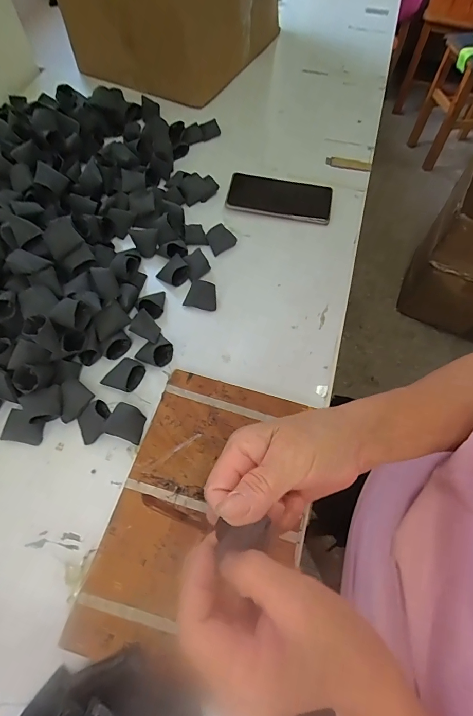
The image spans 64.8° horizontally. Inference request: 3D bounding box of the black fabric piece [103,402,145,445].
[{"bbox_3d":[-0.119,0.070,0.405,0.035,0.023,0.035,14,62,7],"label":"black fabric piece"}]

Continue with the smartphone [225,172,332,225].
[{"bbox_3d":[0.068,-0.249,0.579,0.158,0.009,0.079,13,65,2],"label":"smartphone"}]

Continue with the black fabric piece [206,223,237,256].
[{"bbox_3d":[-0.023,-0.173,0.541,0.040,0.006,0.036,-32,100,-12],"label":"black fabric piece"}]

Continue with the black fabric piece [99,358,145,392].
[{"bbox_3d":[-0.131,0.018,0.431,0.036,0.021,0.040,30,65,15],"label":"black fabric piece"}]

